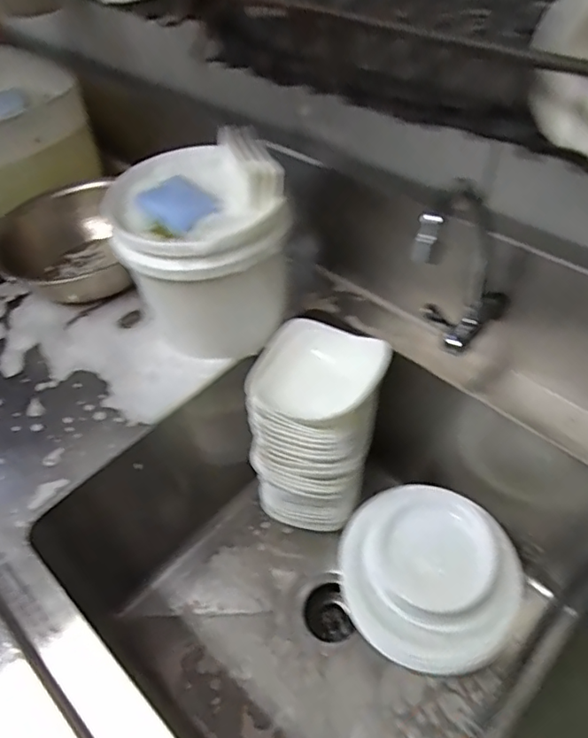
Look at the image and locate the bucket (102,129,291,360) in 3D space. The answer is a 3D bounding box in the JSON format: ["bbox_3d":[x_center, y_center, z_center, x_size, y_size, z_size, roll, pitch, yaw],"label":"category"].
[{"bbox_3d":[-0.113,-0.163,0.733,0.197,0.215,0.219,-14,50,-6],"label":"bucket"}]

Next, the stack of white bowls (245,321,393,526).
[{"bbox_3d":[0.034,0.092,0.795,0.162,0.280,0.164,14,53,18],"label":"stack of white bowls"}]

